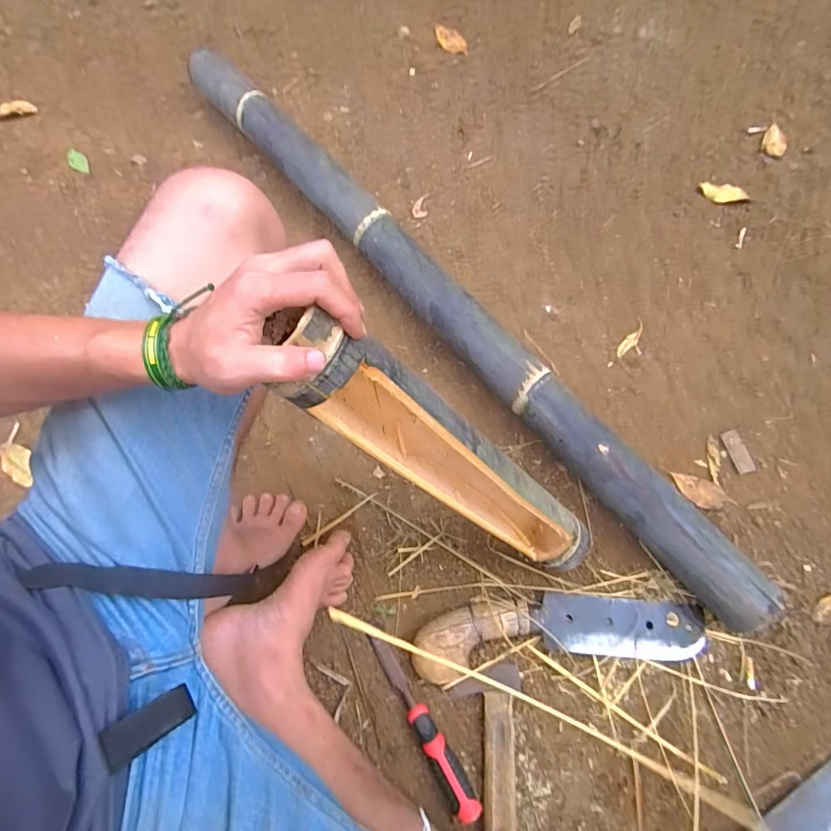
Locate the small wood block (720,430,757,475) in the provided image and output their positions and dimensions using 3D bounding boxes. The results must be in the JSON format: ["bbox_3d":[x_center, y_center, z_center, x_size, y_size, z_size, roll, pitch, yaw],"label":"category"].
[{"bbox_3d":[0.491,0.056,0.710,0.029,0.004,0.066,-18,72,-5],"label":"small wood block"}]

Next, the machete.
[{"bbox_3d":[0.189,0.277,0.596,0.374,0.036,0.084,-4,72,-1],"label":"machete"}]

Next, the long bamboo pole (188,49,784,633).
[{"bbox_3d":[0.008,-0.212,0.759,0.105,0.097,1.291,-37,75,-11],"label":"long bamboo pole"}]

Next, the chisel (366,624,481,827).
[{"bbox_3d":[0.001,0.365,0.573,0.030,0.027,0.231,-32,61,-9],"label":"chisel"}]

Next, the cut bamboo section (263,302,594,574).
[{"bbox_3d":[0.046,0.055,0.474,0.089,0.473,0.069,9,67,43],"label":"cut bamboo section"}]

